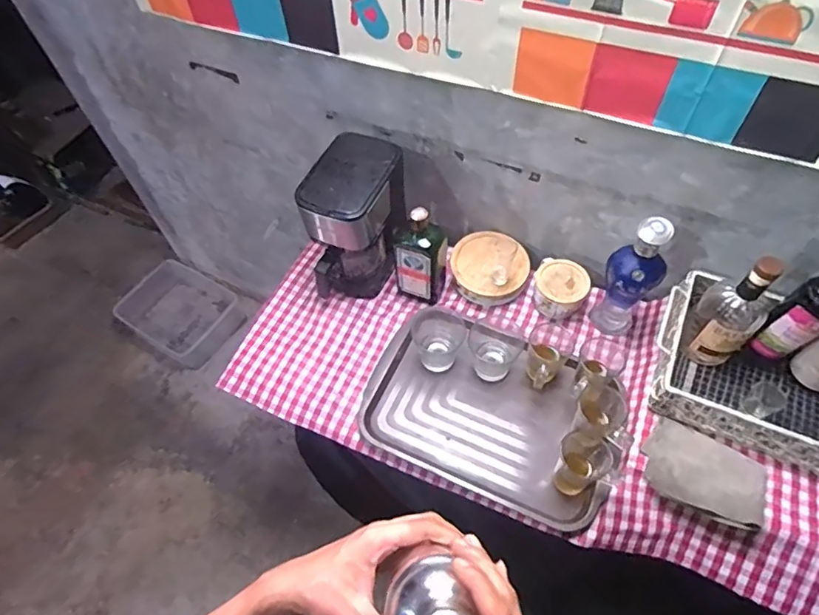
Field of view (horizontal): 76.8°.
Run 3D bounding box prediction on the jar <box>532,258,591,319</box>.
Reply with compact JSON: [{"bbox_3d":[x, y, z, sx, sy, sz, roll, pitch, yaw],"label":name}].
[{"bbox_3d":[0.290,-0.037,1.000,0.091,0.070,0.098,-2,58,3],"label":"jar"}]

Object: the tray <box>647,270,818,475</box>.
[{"bbox_3d":[0.622,0.130,0.829,0.444,0.100,0.248,22,61,16],"label":"tray"}]

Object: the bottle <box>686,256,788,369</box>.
[{"bbox_3d":[0.510,0.004,0.816,0.093,0.222,0.090,38,66,24],"label":"bottle"}]

